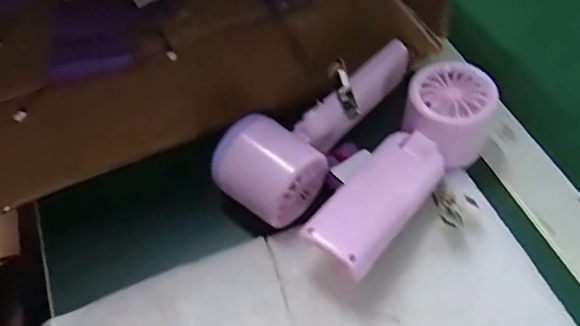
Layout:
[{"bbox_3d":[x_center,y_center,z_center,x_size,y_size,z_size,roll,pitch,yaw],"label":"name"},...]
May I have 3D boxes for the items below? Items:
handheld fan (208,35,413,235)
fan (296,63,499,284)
[{"bbox_3d":[0.018,-0.036,0.374,0.059,0.045,0.167,27,64,24],"label":"handheld fan"},{"bbox_3d":[0.073,0.003,0.347,0.053,0.040,0.162,29,65,26],"label":"fan"}]

